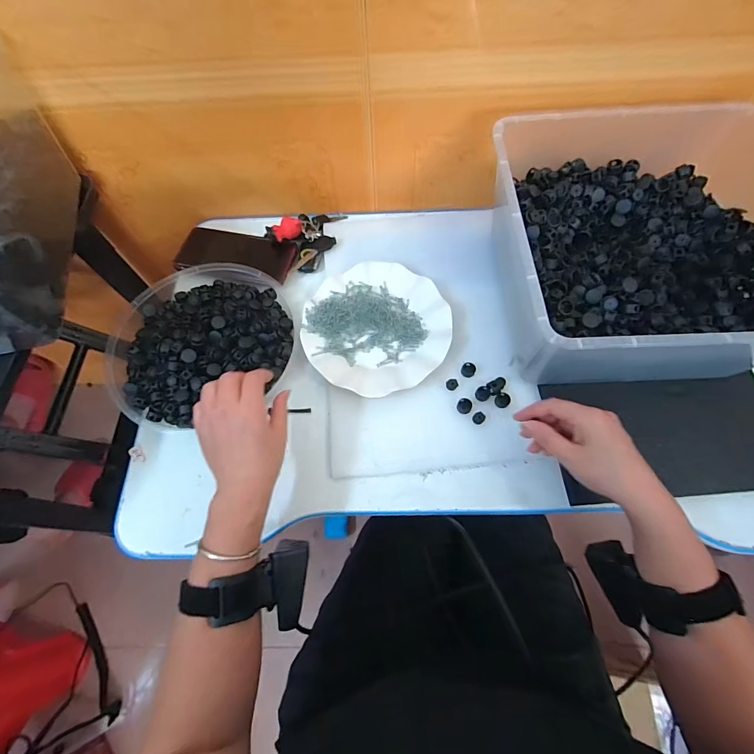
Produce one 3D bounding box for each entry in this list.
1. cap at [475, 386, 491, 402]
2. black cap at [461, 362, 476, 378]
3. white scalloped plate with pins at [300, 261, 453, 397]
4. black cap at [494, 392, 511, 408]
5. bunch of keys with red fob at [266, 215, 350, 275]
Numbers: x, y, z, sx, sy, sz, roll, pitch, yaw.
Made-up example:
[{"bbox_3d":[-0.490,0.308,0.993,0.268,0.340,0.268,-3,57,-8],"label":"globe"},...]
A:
[{"bbox_3d":[0.125,0.020,0.458,0.017,0.007,0.017,-1,66,2],"label":"cap"},{"bbox_3d":[0.111,-0.009,0.468,0.016,0.005,0.021,23,69,12],"label":"black cap"},{"bbox_3d":[0.000,-0.063,0.489,0.176,0.022,0.176,-1,66,2],"label":"white scalloped plate with pins"},{"bbox_3d":[0.147,0.027,0.451,0.016,0.006,0.017,-1,66,2],"label":"black cap"},{"bbox_3d":[-0.096,-0.212,0.560,0.081,0.040,0.129,30,70,14],"label":"bunch of keys with red fob"}]

